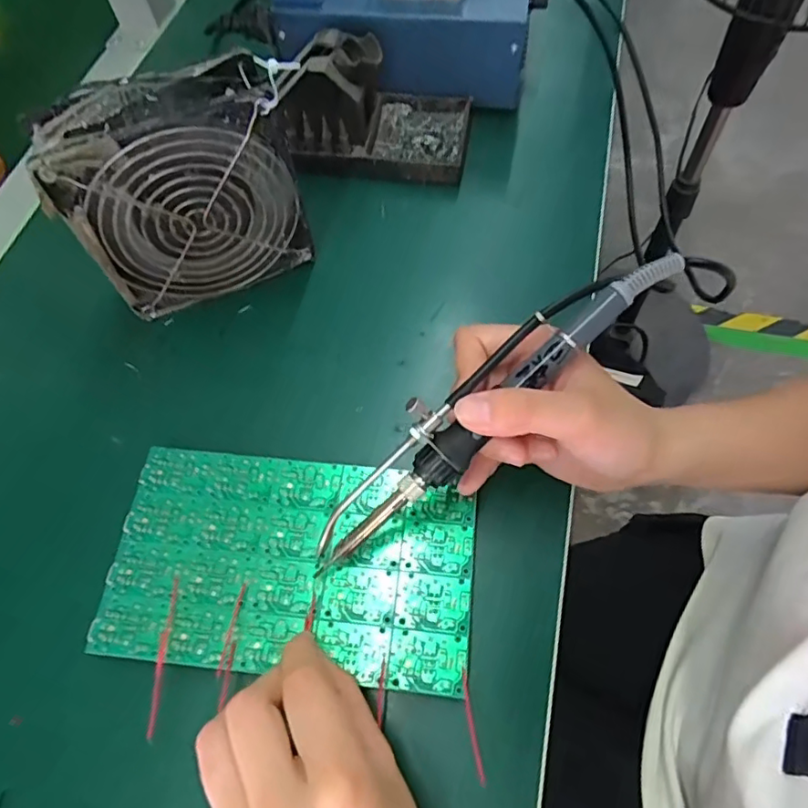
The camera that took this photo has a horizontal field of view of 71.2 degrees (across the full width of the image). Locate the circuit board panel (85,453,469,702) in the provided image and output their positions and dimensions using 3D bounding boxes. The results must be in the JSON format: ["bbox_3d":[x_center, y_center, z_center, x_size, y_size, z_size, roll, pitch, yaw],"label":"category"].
[{"bbox_3d":[-0.054,0.076,0.276,0.172,0.006,0.100,5,63,6],"label":"circuit board panel"}]

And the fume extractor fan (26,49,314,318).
[{"bbox_3d":[-0.119,-0.118,0.322,0.126,0.117,0.042,-24,64,-9],"label":"fume extractor fan"}]

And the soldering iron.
[{"bbox_3d":[0.036,-0.001,0.248,0.203,0.025,0.029,-42,67,2],"label":"soldering iron"}]

